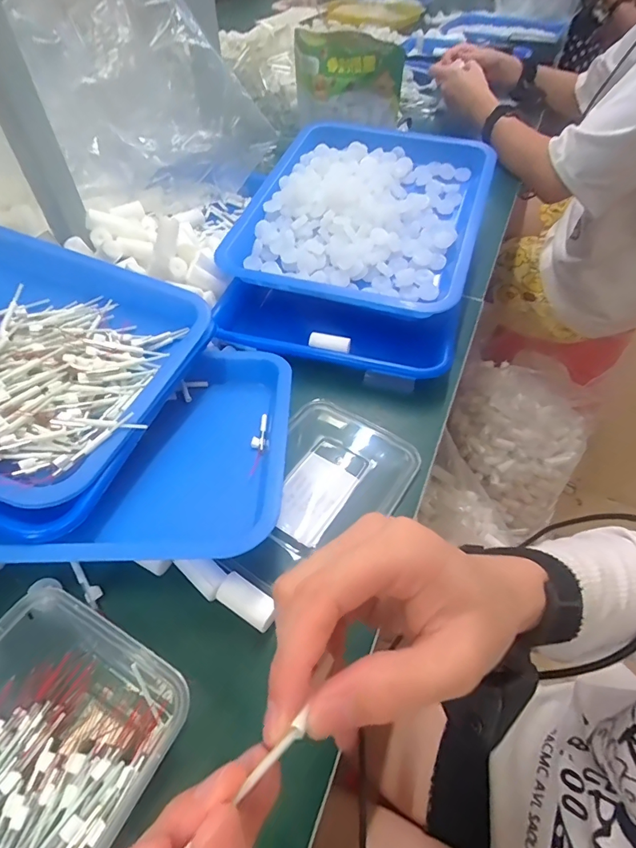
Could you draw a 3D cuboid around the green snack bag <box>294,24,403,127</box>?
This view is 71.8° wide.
[{"bbox_3d":[0.040,-0.499,0.636,0.162,0.112,0.042,12,46,13],"label":"green snack bag"}]

